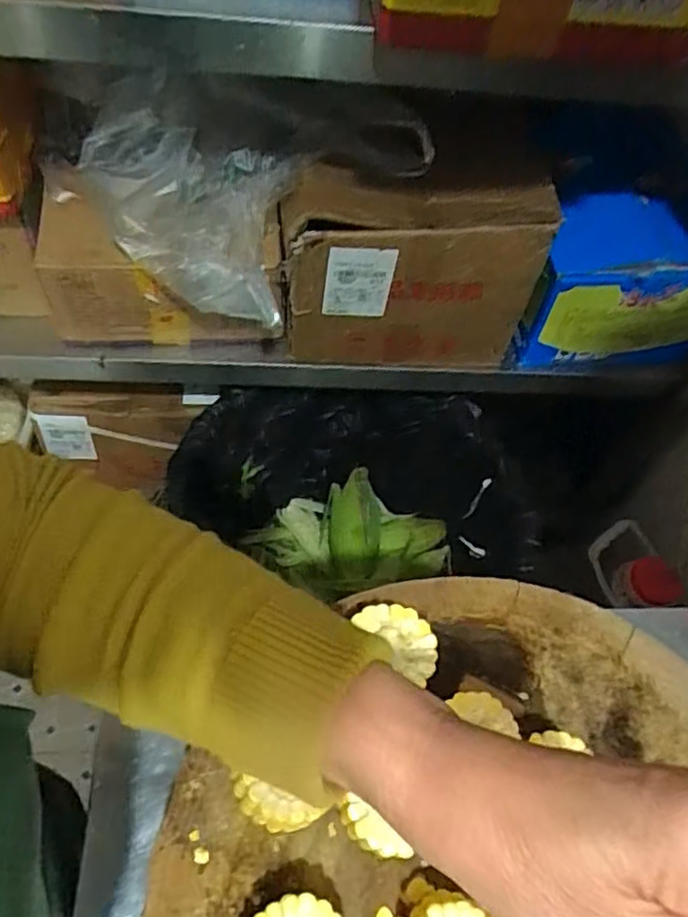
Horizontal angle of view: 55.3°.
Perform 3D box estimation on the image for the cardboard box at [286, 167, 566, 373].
[{"bbox_3d":[0.086,-0.264,0.888,0.336,0.222,0.166,-2,58,-7],"label":"cardboard box"}]

